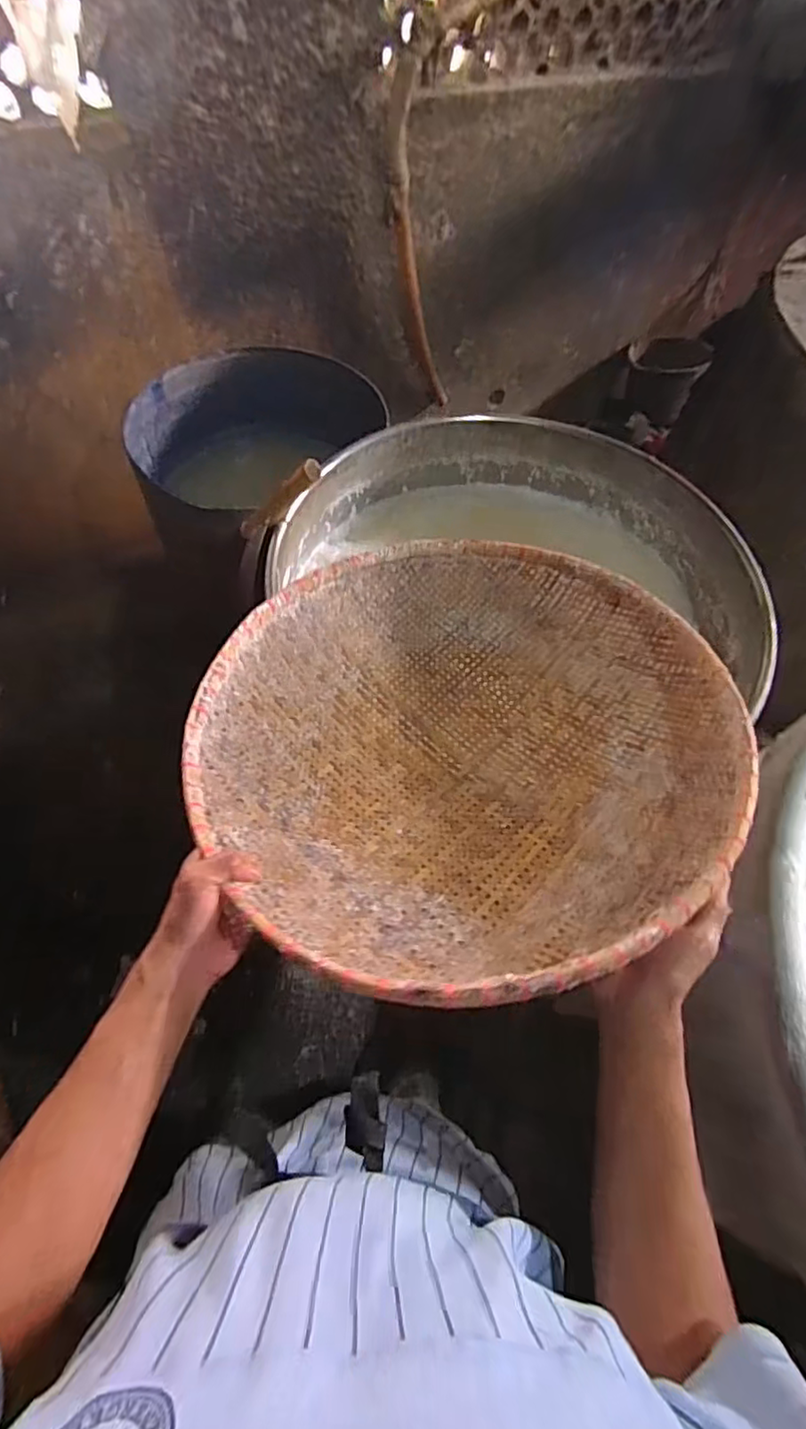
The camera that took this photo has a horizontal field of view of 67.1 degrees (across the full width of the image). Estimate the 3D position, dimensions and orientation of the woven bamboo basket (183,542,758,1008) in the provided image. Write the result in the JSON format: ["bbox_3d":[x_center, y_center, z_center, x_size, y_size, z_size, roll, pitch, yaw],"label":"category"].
[{"bbox_3d":[0.061,0.013,0.635,0.538,0.116,0.538,0,48,0],"label":"woven bamboo basket"}]

